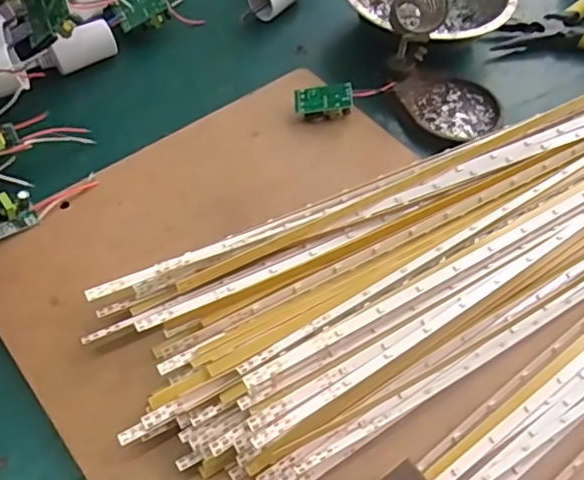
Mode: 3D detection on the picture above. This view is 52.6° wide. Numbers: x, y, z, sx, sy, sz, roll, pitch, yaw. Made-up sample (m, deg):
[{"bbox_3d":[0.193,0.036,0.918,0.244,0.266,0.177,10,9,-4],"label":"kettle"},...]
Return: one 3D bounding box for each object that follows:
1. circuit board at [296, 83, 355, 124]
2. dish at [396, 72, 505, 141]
[{"bbox_3d":[0.022,-0.093,0.400,0.037,0.017,0.020,-6,55,-6],"label":"circuit board"},{"bbox_3d":[0.109,-0.095,0.410,0.058,0.010,0.063,-28,60,-19],"label":"dish"}]

